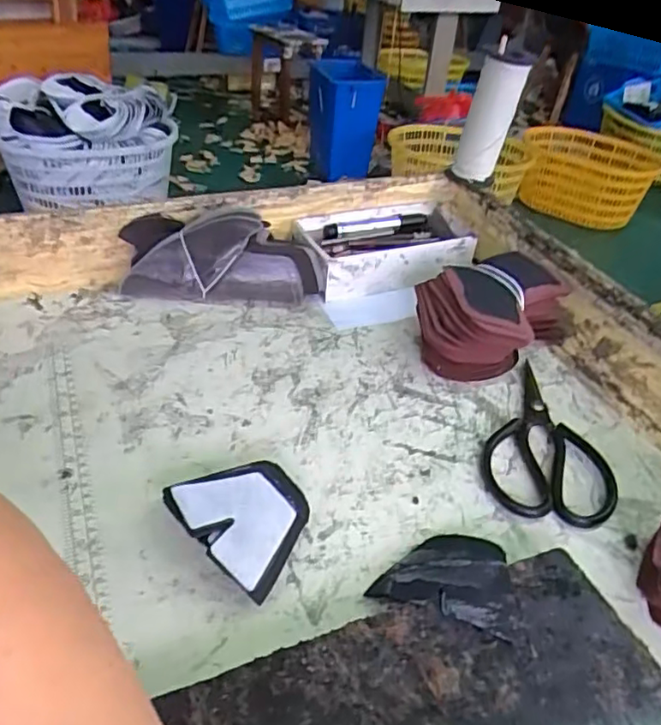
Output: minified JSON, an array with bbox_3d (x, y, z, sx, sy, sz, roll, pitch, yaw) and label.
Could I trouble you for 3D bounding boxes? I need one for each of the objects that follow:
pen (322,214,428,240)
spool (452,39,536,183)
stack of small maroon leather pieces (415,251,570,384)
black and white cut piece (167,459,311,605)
[{"bbox_3d":[0.056,-0.161,0.727,0.135,0.016,0.013,-12,42,-22],"label":"pen"},{"bbox_3d":[0.178,-0.272,0.683,0.056,0.138,0.051,3,39,-2],"label":"spool"},{"bbox_3d":[0.149,-0.045,0.600,0.114,0.081,0.169,27,43,25],"label":"stack of small maroon leather pieces"},{"bbox_3d":[-0.057,0.103,0.414,0.076,0.038,0.104,-28,49,-34],"label":"black and white cut piece"}]

